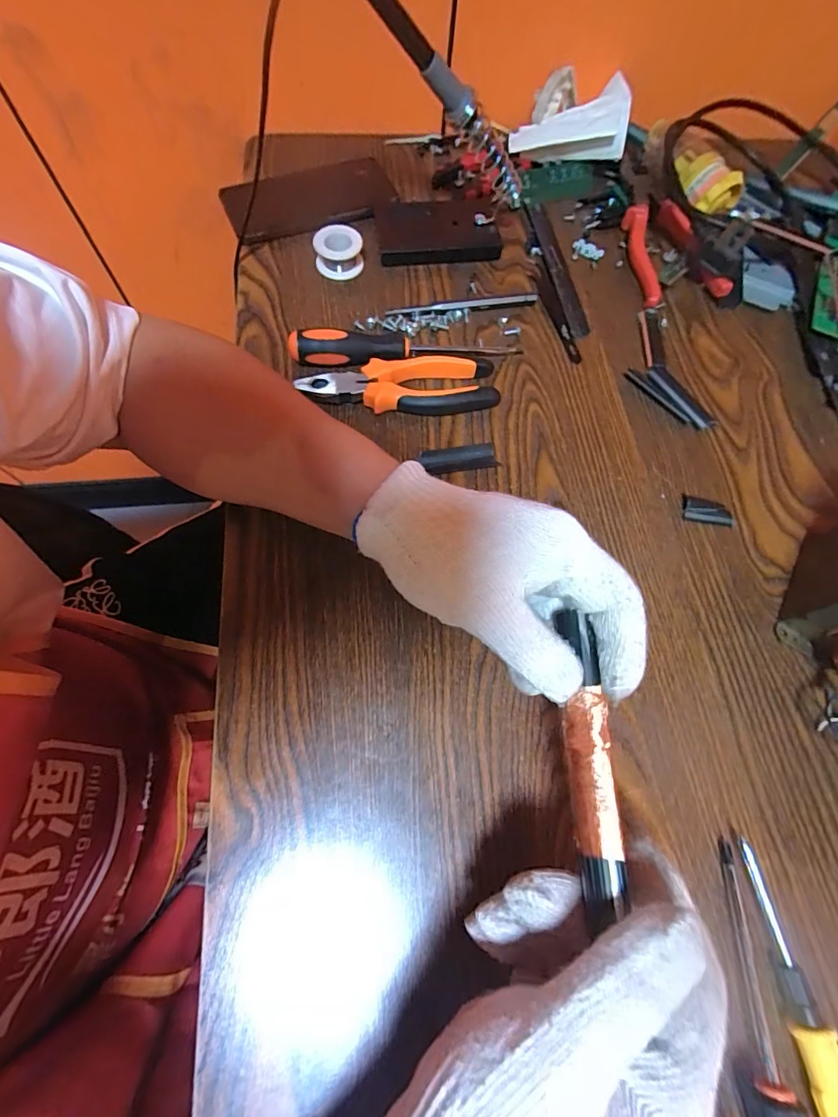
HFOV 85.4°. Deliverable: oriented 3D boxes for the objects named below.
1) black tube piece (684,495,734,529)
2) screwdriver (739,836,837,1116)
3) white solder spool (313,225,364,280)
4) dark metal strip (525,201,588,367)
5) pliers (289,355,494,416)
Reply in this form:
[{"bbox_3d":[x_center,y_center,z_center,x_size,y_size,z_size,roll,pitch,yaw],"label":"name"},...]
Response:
[{"bbox_3d":[0.220,-0.036,0.346,0.037,0.008,0.019,13,69,3],"label":"black tube piece"},{"bbox_3d":[0.195,0.236,0.228,0.023,0.022,0.154,-9,70,-6],"label":"screwdriver"},{"bbox_3d":[-0.075,-0.286,0.424,0.043,0.027,0.040,-1,69,-3],"label":"white solder spool"},{"bbox_3d":[0.131,-0.271,0.433,0.031,0.008,0.201,-7,70,-5],"label":"dark metal strip"},{"bbox_3d":[-0.013,-0.139,0.364,0.147,0.019,0.045,0,69,-2],"label":"pliers"}]

